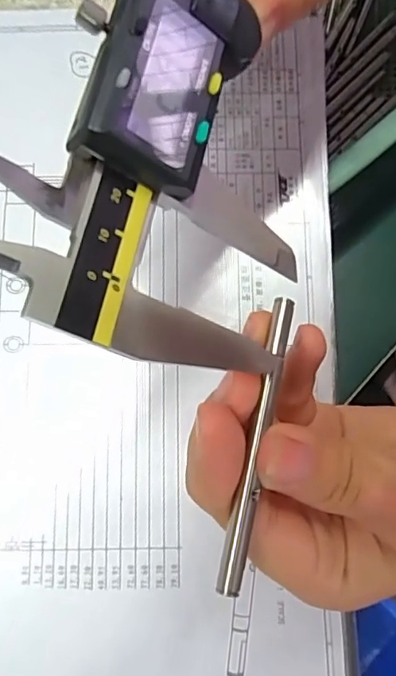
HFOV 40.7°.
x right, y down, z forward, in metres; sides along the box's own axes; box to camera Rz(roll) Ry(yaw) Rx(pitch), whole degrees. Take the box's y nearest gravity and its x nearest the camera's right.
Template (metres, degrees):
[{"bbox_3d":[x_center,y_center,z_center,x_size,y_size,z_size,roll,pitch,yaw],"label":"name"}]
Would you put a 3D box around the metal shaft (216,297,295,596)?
[{"bbox_3d":[0.016,0.027,0.145,0.006,0.006,0.079,12,78,3],"label":"metal shaft"}]

